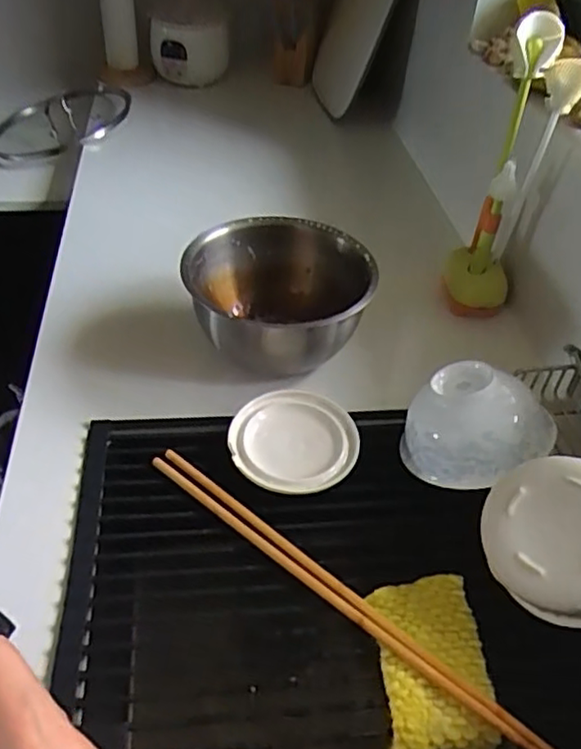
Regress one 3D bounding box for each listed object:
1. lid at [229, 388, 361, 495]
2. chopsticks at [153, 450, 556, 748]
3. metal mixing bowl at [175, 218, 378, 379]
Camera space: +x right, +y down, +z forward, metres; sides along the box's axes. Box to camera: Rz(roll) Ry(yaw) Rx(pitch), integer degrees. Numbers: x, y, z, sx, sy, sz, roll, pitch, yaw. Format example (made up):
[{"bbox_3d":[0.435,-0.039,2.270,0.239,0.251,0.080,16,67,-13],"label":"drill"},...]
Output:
[{"bbox_3d":[0.006,0.066,0.643,0.116,0.022,0.122,4,48,-5],"label":"lid"},{"bbox_3d":[0.039,0.182,0.541,0.429,0.016,0.023,31,48,28],"label":"chopsticks"},{"bbox_3d":[-0.010,-0.086,0.759,0.201,0.127,0.220,3,43,-2],"label":"metal mixing bowl"}]

